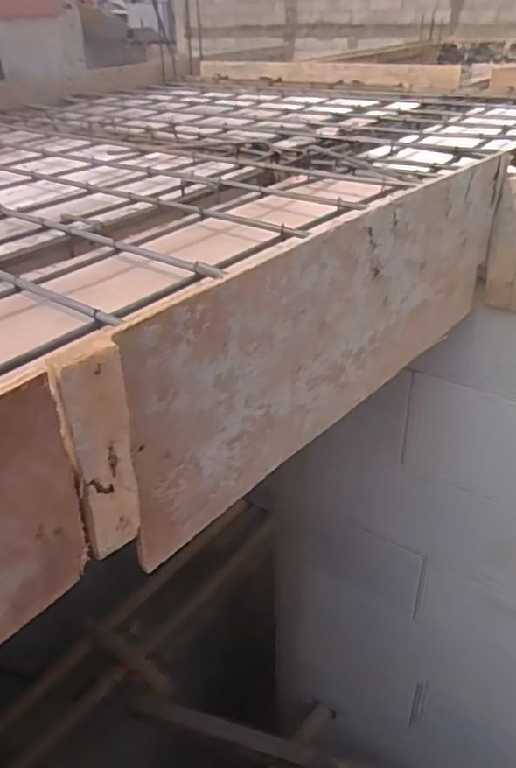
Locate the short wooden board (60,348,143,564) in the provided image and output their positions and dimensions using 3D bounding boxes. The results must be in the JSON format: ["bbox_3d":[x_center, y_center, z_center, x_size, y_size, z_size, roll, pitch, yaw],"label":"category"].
[{"bbox_3d":[-0.092,0.046,0.358,0.007,0.142,0.041,27,43,37],"label":"short wooden board"}]

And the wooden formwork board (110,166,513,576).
[{"bbox_3d":[0.108,-0.071,0.584,0.014,0.201,0.593,22,40,33],"label":"wooden formwork board"}]

